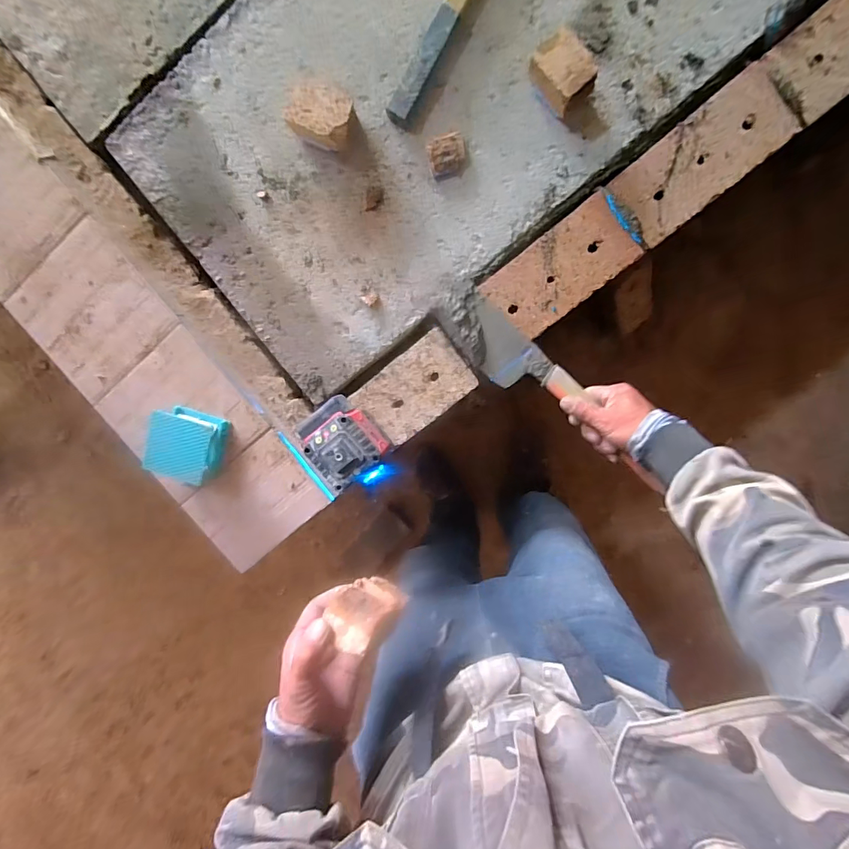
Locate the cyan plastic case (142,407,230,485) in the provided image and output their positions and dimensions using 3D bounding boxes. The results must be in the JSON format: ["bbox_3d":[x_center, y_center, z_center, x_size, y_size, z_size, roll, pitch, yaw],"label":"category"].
[{"bbox_3d":[-0.355,0.033,0.644,0.097,0.063,0.104,18,100,2],"label":"cyan plastic case"}]

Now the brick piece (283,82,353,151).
[{"bbox_3d":[-0.135,-0.408,0.579,0.085,0.054,0.063,15,100,2],"label":"brick piece"}]

